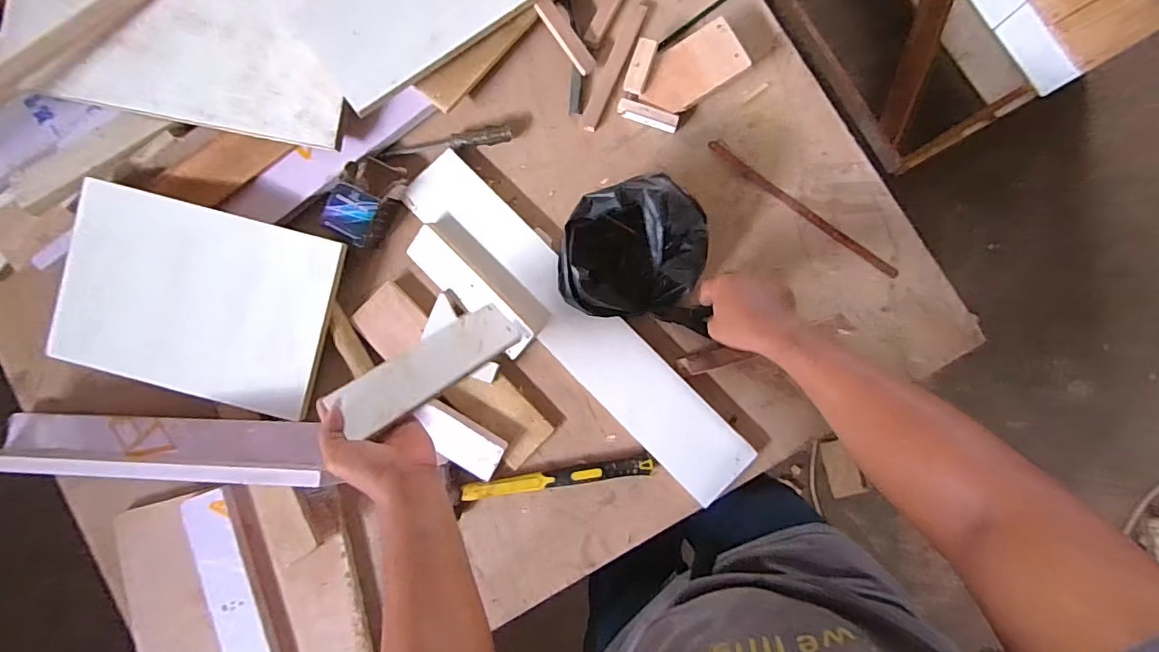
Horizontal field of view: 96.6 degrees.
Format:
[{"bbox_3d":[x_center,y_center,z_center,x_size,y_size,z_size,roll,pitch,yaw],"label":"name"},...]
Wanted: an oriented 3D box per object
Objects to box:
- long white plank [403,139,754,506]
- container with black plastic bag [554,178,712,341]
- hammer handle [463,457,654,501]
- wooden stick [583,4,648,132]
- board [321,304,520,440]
[{"bbox_3d":[-0.009,-0.006,0.705,0.100,0.019,0.588,-45,85,-1],"label":"long white plank"},{"bbox_3d":[0.076,-0.091,0.657,0.186,0.128,0.153,6,81,0],"label":"container with black plastic bag"},{"bbox_3d":[-0.029,0.206,0.695,0.253,0.023,0.024,-9,86,2],"label":"hammer handle"},{"bbox_3d":[0.053,-0.375,0.750,0.026,0.015,0.201,24,87,4],"label":"wooden stick"},{"bbox_3d":[-0.163,0.043,0.570,0.202,0.015,0.061,-33,83,-28],"label":"board"}]

